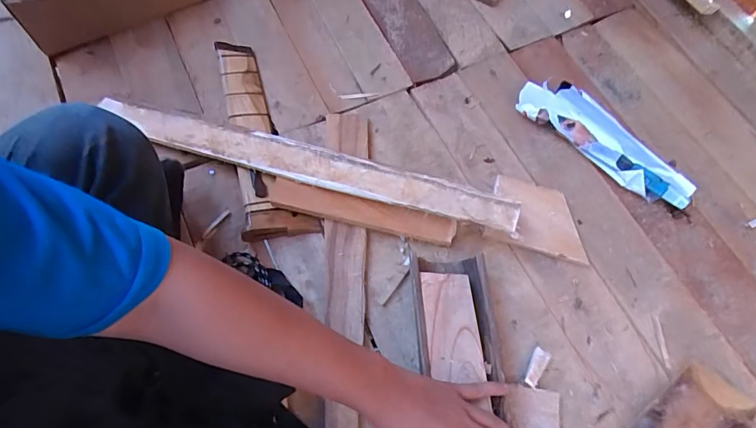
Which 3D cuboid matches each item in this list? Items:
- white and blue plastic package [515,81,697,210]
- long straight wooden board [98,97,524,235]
[{"bbox_3d":[0.323,-0.105,0.637,0.270,0.051,0.085,37,69,14],"label":"white and blue plastic package"},{"bbox_3d":[-0.112,-0.072,0.583,0.583,0.016,0.050,15,60,11],"label":"long straight wooden board"}]

